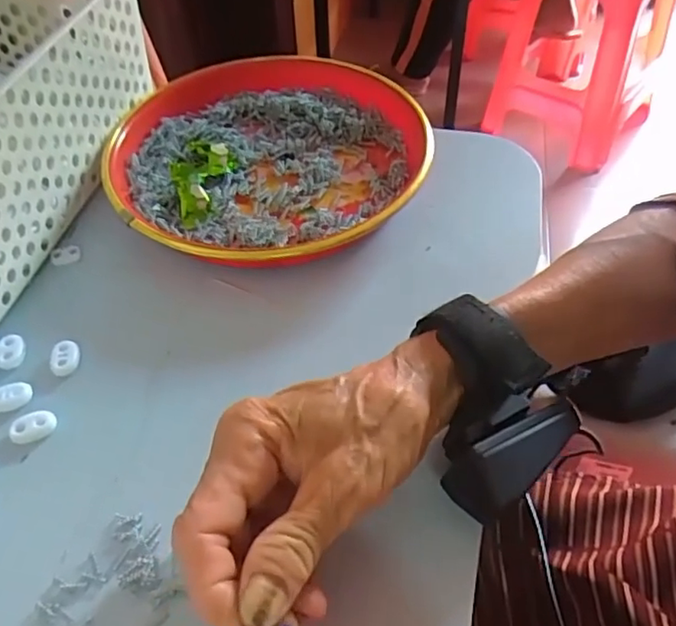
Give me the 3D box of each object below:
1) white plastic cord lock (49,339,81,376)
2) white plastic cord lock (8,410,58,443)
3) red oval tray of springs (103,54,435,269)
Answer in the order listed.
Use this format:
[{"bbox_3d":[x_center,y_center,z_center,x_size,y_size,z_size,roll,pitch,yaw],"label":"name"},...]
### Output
[{"bbox_3d":[-0.150,0.024,0.331,0.015,0.005,0.021,-17,49,-13],"label":"white plastic cord lock"},{"bbox_3d":[-0.154,0.057,0.304,0.022,0.004,0.016,-25,51,-20],"label":"white plastic cord lock"},{"bbox_3d":[-0.044,-0.109,0.416,0.216,0.035,0.208,-23,50,-18],"label":"red oval tray of springs"}]

